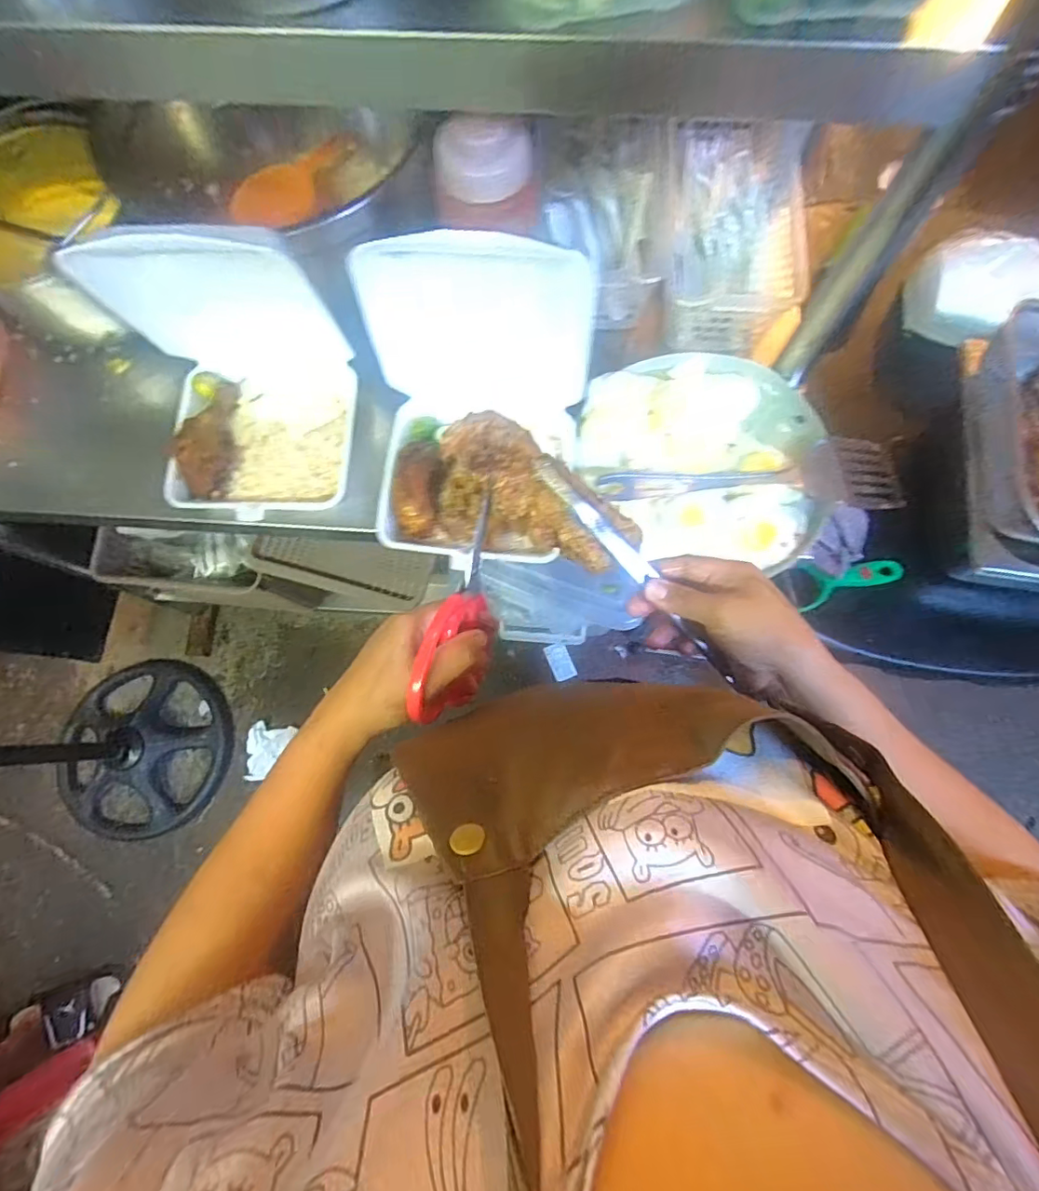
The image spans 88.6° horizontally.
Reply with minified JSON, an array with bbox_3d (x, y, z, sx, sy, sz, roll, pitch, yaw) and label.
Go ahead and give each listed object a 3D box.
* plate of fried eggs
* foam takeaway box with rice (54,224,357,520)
[{"bbox_3d":[0.184,-0.147,0.544,0.245,0.033,0.225,0,77,0],"label":"plate of fried eggs"},{"bbox_3d":[-0.271,-0.198,0.495,0.198,0.169,0.211,-6,77,-1],"label":"foam takeaway box with rice"}]

